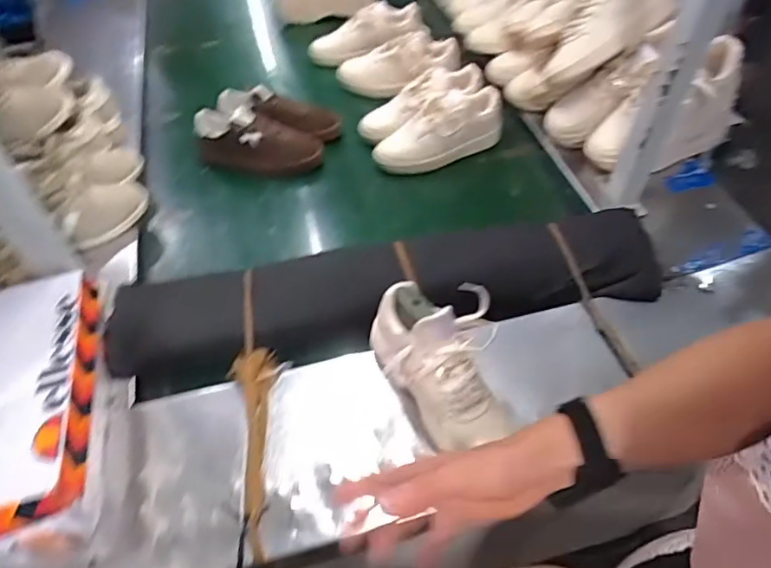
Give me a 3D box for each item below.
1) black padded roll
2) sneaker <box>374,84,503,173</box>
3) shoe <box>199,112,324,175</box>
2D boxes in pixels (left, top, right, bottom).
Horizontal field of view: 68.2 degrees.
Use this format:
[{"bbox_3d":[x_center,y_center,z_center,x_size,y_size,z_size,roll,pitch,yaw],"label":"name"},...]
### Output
[{"bbox_3d":[0.015,0.009,0.873,0.841,0.080,0.178,-10,51,-5],"label":"black padded roll"},{"bbox_3d":[0.106,-0.302,1.127,0.258,0.110,0.097,-18,51,-14],"label":"sneaker"},{"bbox_3d":[-0.243,-0.278,1.126,0.232,0.084,0.086,-2,49,0],"label":"shoe"}]

